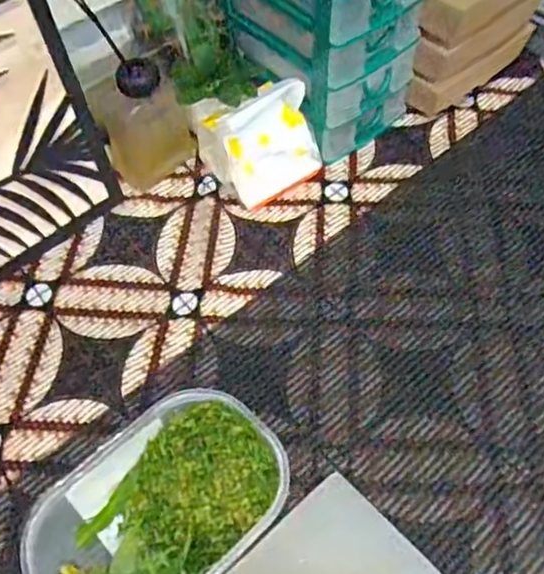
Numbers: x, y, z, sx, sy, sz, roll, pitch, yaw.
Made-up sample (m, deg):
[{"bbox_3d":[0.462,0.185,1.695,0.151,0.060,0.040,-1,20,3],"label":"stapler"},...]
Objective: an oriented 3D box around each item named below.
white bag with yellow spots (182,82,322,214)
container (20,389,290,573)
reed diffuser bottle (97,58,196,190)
[{"bbox_3d":[-0.022,-0.171,0.731,0.104,0.094,0.124,-28,57,-16],"label":"white bag with yellow spots"},{"bbox_3d":[-0.084,0.169,0.504,0.186,0.057,0.129,-38,60,-22],"label":"container"},{"bbox_3d":[-0.135,-0.179,0.716,0.090,0.139,0.064,-14,54,-7],"label":"reed diffuser bottle"}]

